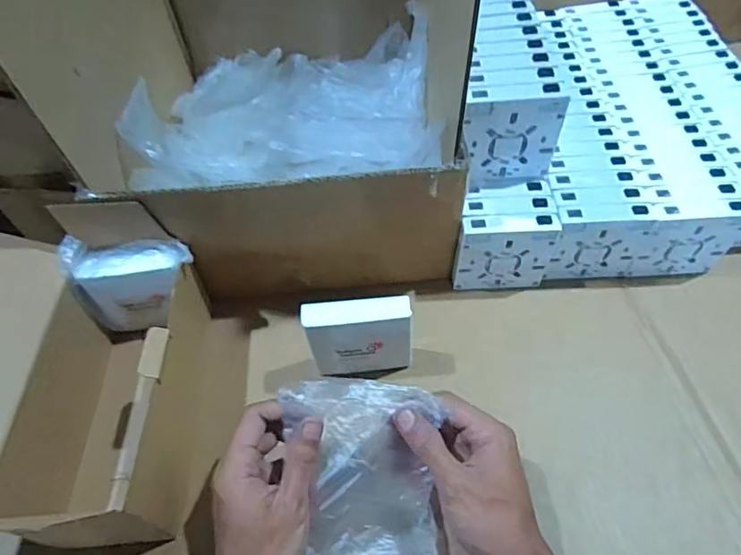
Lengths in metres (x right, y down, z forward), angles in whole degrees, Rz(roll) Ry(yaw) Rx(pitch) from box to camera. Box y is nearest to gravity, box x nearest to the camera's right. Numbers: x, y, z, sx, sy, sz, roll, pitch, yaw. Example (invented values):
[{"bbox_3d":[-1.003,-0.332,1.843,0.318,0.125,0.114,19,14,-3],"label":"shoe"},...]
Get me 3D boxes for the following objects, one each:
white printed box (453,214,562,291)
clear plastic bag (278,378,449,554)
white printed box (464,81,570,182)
[{"bbox_3d":[0.126,-0.022,0.476,0.090,0.084,0.022,-4,55,0],"label":"white printed box"},{"bbox_3d":[-0.007,0.141,0.361,0.099,0.020,0.135,-5,89,-9],"label":"clear plastic bag"},{"bbox_3d":[0.121,-0.125,0.446,0.082,0.088,0.026,-7,55,-3],"label":"white printed box"}]

